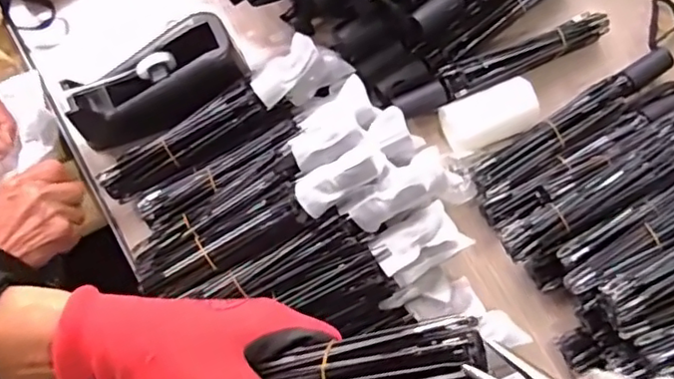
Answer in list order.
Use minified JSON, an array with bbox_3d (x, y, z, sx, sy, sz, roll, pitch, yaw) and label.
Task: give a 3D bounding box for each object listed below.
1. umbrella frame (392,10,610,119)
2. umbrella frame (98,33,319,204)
[{"bbox_3d":[0.196,-0.148,0.703,0.274,0.032,0.041,-24,80,-4],"label":"umbrella frame"},{"bbox_3d":[-0.136,-0.072,0.651,0.268,0.042,0.039,-34,81,-6],"label":"umbrella frame"}]

